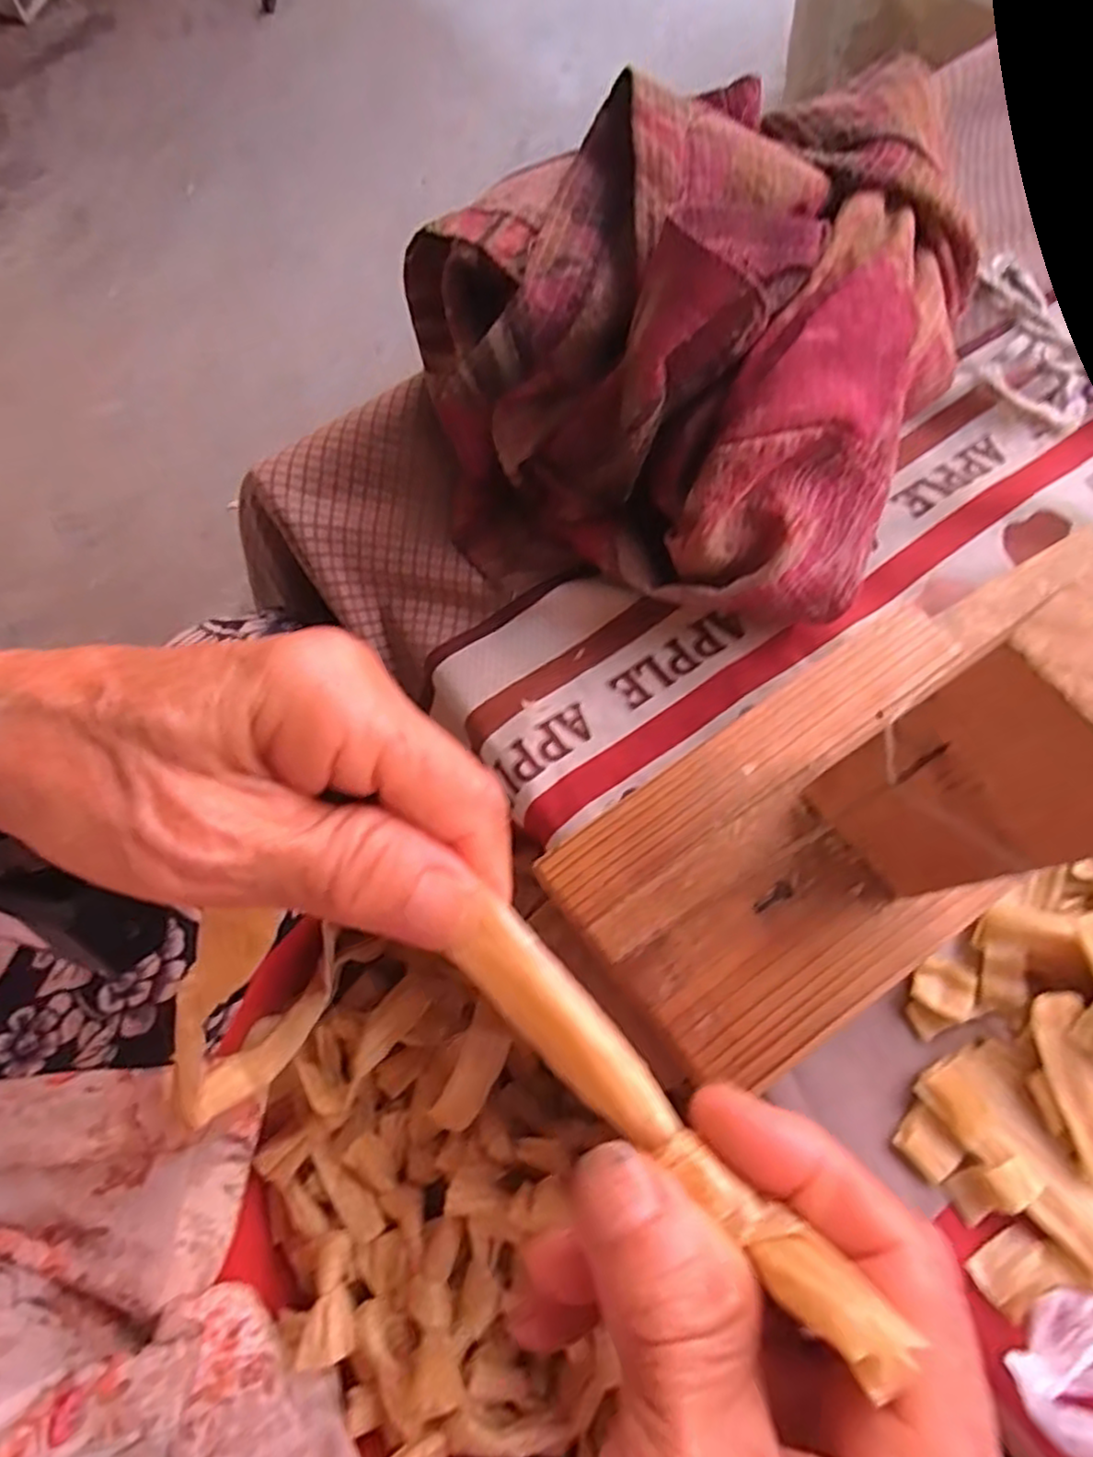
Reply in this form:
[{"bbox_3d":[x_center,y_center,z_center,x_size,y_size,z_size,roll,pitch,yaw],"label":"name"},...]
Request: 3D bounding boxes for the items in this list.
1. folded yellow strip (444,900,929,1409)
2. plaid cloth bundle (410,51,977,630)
[{"bbox_3d":[0.019,0.071,0.133,0.015,0.017,0.093,-44,63,-13],"label":"folded yellow strip"},{"bbox_3d":[0.051,-0.142,0.265,0.175,0.111,0.175,-1,70,2],"label":"plaid cloth bundle"}]

